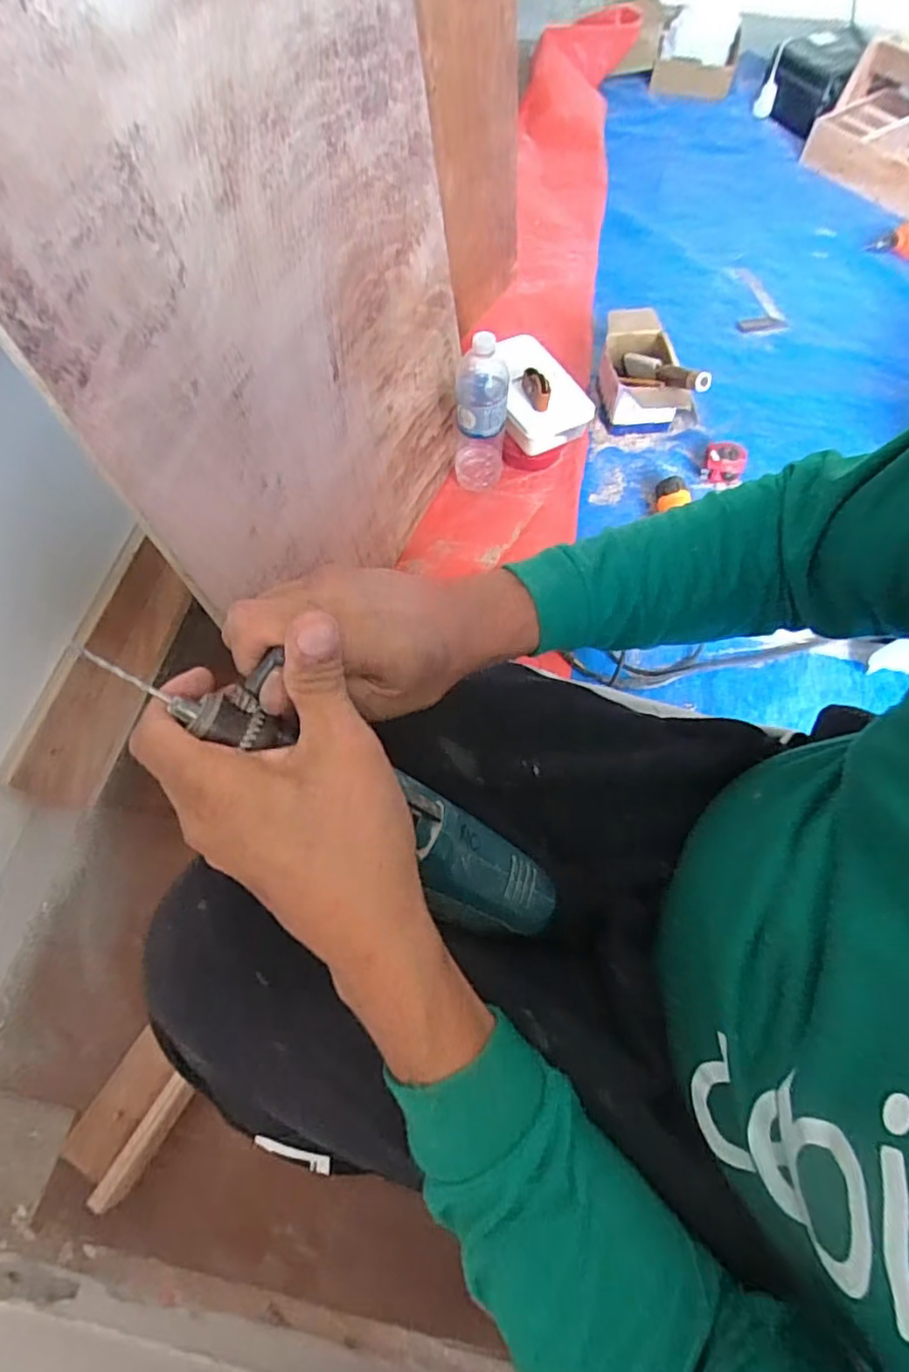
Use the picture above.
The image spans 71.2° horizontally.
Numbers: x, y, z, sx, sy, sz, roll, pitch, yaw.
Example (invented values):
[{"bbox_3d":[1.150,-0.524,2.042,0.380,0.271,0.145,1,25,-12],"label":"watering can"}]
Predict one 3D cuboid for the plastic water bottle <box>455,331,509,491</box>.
[{"bbox_3d":[0.042,-0.408,0.969,0.078,0.223,0.075,3,63,1],"label":"plastic water bottle"}]

